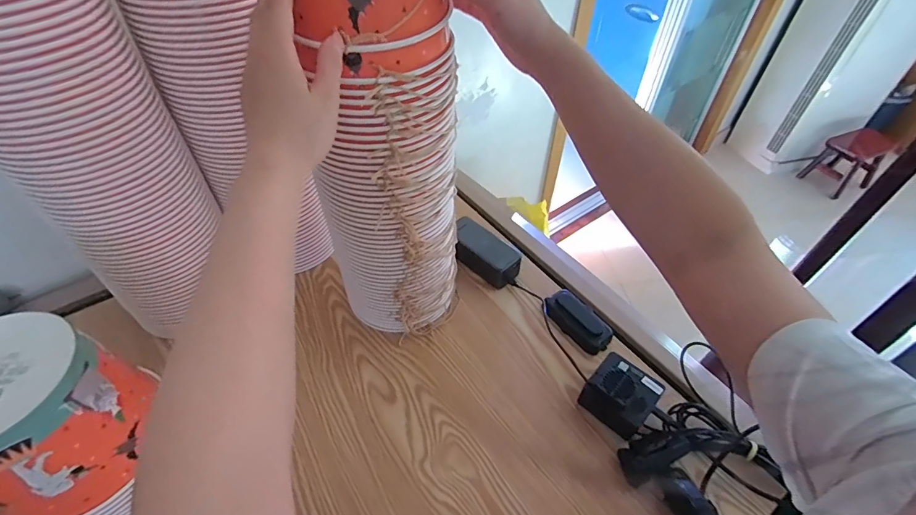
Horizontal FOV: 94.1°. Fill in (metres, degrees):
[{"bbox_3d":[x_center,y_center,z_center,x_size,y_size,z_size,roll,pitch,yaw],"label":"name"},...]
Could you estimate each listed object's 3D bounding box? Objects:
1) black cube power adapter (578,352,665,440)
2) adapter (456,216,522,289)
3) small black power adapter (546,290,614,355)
[{"bbox_3d":[0.206,0.174,0.538,0.075,0.058,0.079,-35,57,-29],"label":"black cube power adapter"},{"bbox_3d":[0.042,-0.005,0.701,0.055,0.057,0.135,-35,56,-29],"label":"adapter"},{"bbox_3d":[0.178,0.092,0.630,0.048,0.028,0.102,-32,55,-28],"label":"small black power adapter"}]

